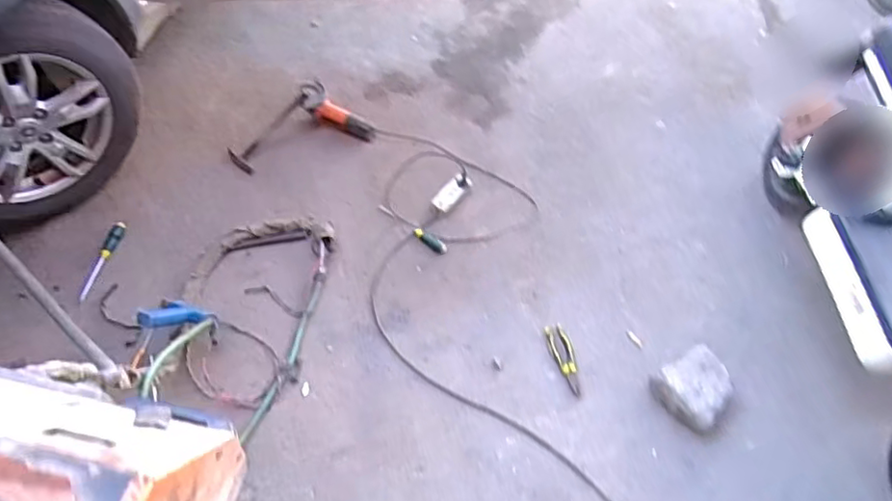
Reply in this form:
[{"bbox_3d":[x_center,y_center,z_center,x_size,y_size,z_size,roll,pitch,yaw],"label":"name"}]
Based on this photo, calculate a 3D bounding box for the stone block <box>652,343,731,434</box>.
[{"bbox_3d":[0.668,0.361,1.582,0.214,0.073,0.174,-30,66,-21],"label":"stone block"}]

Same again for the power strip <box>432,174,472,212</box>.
[{"bbox_3d":[0.019,-0.183,1.869,0.063,0.029,0.150,34,61,15],"label":"power strip"}]

